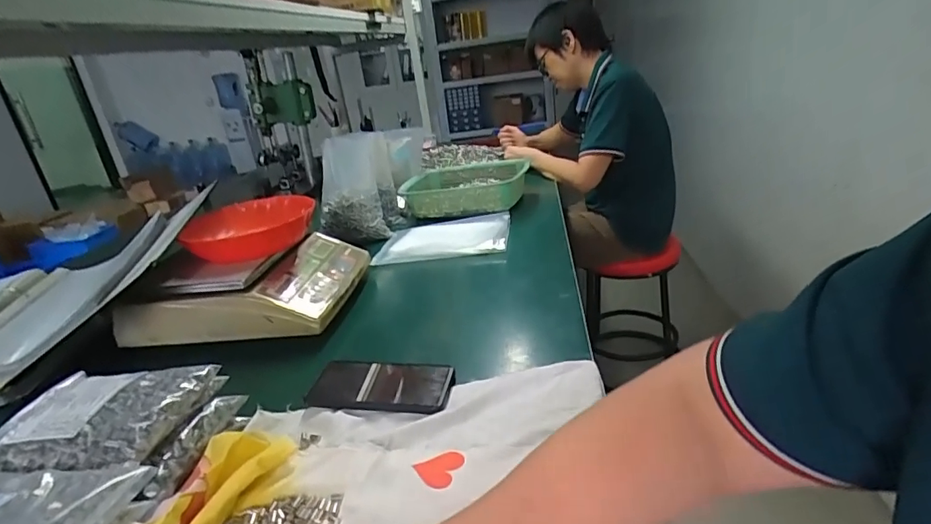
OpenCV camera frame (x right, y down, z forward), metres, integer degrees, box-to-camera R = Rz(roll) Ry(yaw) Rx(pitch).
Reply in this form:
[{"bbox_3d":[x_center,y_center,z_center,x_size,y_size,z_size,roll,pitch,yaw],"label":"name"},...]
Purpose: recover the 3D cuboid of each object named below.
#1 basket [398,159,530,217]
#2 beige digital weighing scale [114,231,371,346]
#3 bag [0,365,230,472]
[{"bbox_3d":[-0.005,-0.188,1.259,0.325,0.092,0.230,0,25,18],"label":"basket"},{"bbox_3d":[-0.345,0.021,0.825,0.315,0.091,0.252,-5,24,7],"label":"beige digital weighing scale"},{"bbox_3d":[-0.348,0.143,0.480,0.165,0.036,0.138,-5,23,7],"label":"bag"}]

